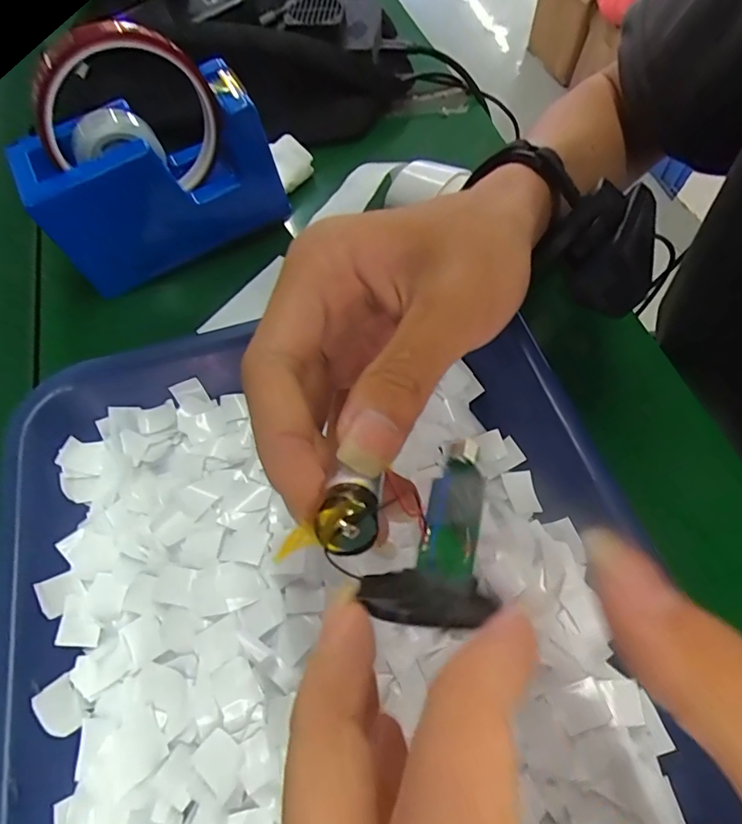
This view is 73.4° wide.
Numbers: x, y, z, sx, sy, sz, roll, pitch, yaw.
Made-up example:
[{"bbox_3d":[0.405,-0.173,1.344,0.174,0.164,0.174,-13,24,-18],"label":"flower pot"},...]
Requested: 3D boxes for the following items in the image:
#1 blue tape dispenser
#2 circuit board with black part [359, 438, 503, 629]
[{"bbox_3d":[-0.122,-0.134,0.291,0.135,0.087,0.045,-25,63,-16],"label":"blue tape dispenser"},{"bbox_3d":[0.019,0.030,0.128,0.028,0.010,0.050,17,53,12],"label":"circuit board with black part"}]

